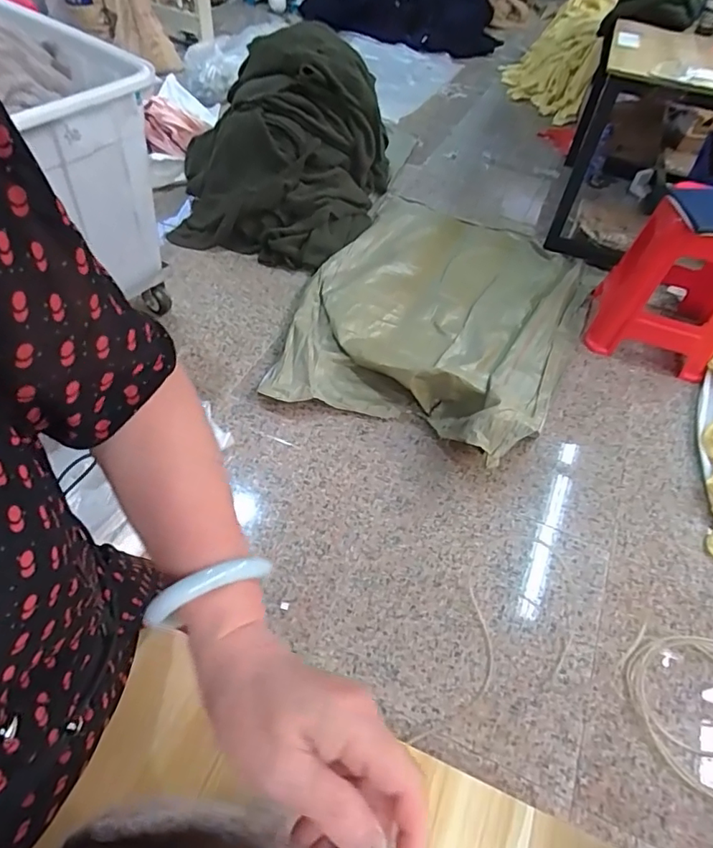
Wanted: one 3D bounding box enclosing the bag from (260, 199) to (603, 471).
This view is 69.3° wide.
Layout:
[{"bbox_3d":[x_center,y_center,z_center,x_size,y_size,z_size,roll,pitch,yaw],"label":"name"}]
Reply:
[{"bbox_3d":[0.307,-0.468,1.873,0.989,0.203,1.269,24,54,14],"label":"bag"}]

